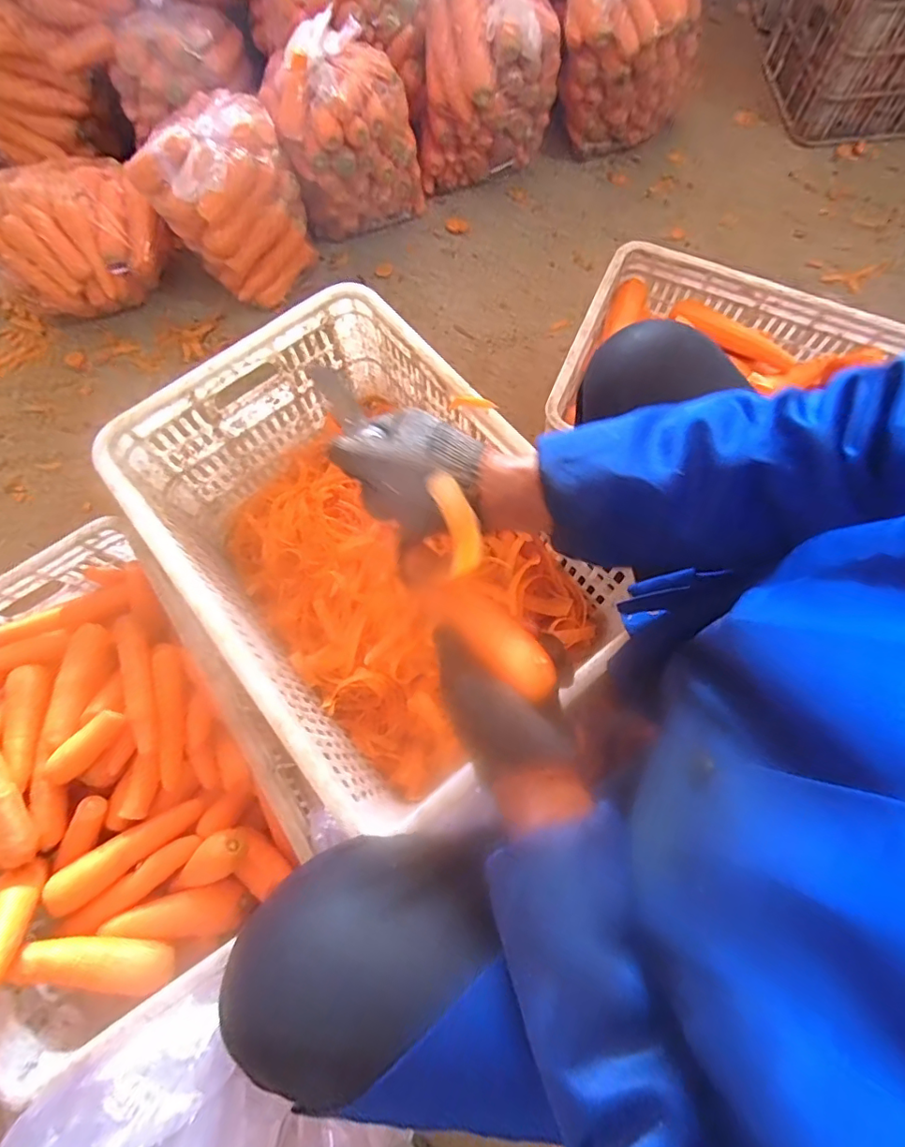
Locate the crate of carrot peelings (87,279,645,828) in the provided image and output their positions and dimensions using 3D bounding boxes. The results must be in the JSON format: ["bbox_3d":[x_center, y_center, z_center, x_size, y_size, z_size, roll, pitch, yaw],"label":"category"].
[{"bbox_3d":[-0.110,-0.038,0.729,0.411,0.267,0.580,-39,76,-10],"label":"crate of carrot peelings"}]

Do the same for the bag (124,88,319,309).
[{"bbox_3d":[-0.414,-0.687,0.963,0.266,0.275,0.193,-20,73,-5],"label":"bag"}]

